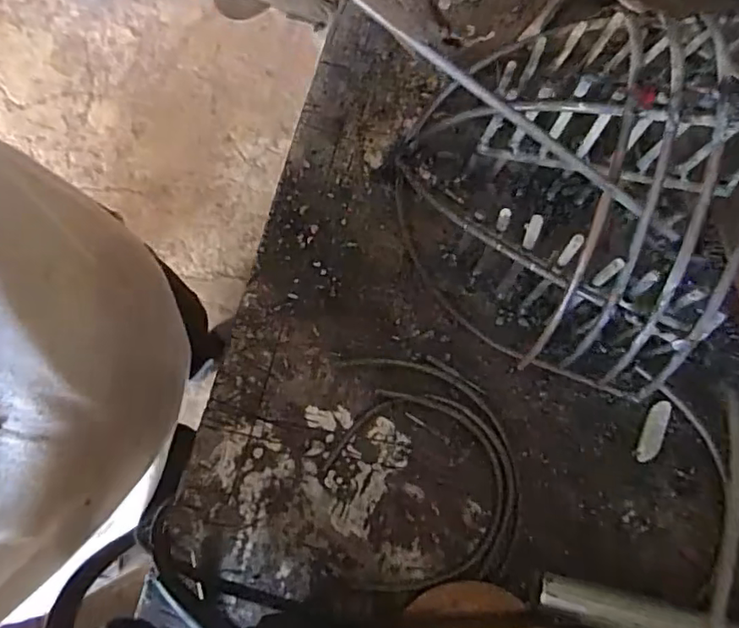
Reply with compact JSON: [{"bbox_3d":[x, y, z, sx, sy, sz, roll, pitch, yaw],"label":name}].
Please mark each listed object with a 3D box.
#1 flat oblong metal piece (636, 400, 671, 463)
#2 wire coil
[{"bbox_3d":[0.176,0.072,0.360,0.013,0.004,0.040,23,77,7],"label":"flat oblong metal piece"},{"bbox_3d":[0.033,0.093,0.352,0.112,0.009,0.134,-4,75,1],"label":"wire coil"}]

